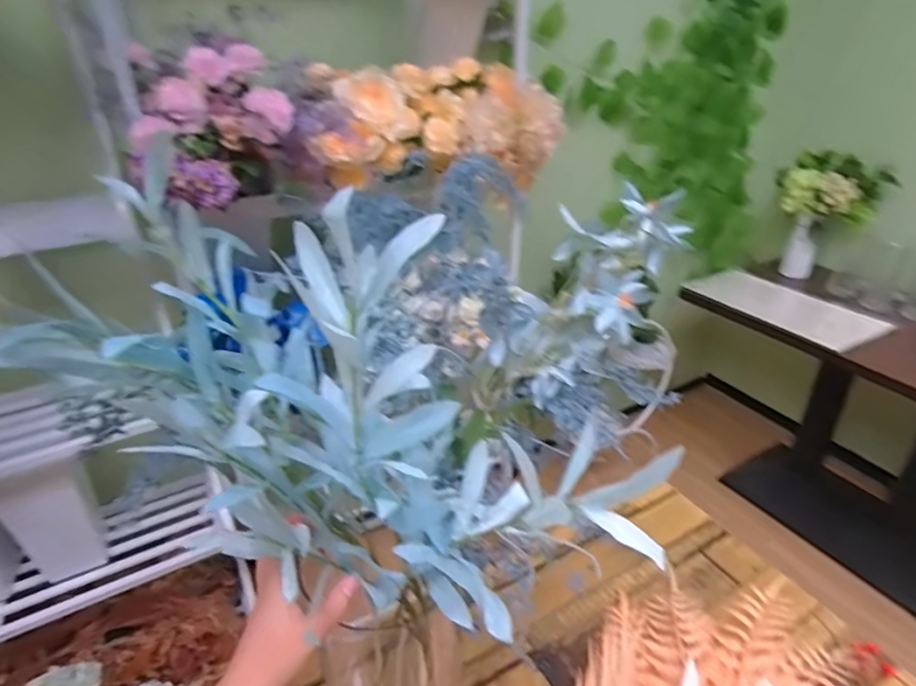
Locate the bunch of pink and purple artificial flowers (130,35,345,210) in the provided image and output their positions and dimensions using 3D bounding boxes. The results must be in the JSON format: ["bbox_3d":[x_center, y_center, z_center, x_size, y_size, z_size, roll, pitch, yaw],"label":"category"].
[{"bbox_3d":[-0.341,-0.338,0.837,0.266,0.219,0.219,-16,32,-23],"label":"bunch of pink and purple artificial flowers"}]

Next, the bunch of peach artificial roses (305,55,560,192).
[{"bbox_3d":[-0.026,-0.385,0.972,0.463,0.196,0.213,-24,36,-34],"label":"bunch of peach artificial roses"}]

